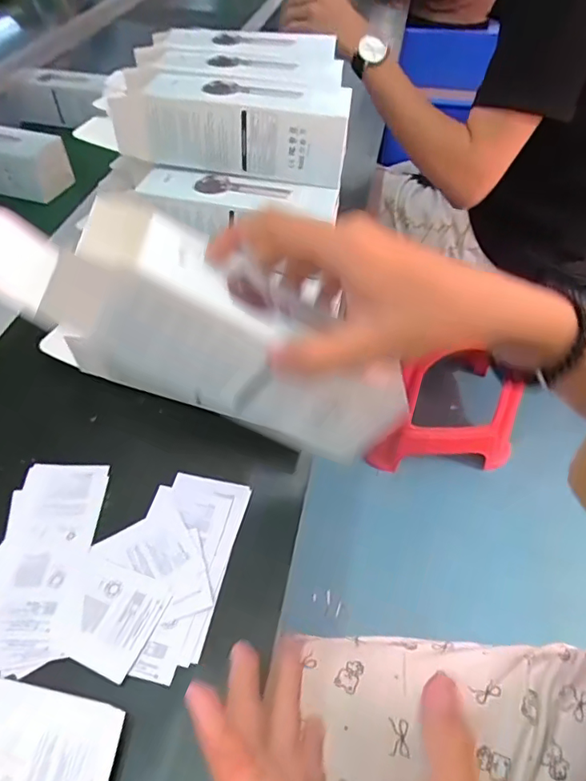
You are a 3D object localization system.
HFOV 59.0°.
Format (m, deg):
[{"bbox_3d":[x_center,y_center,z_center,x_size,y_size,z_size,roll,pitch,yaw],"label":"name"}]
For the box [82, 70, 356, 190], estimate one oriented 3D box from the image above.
[{"bbox_3d":[-0.065,-0.226,0.433,0.220,0.061,0.065,6,49,6],"label":"box"}]

